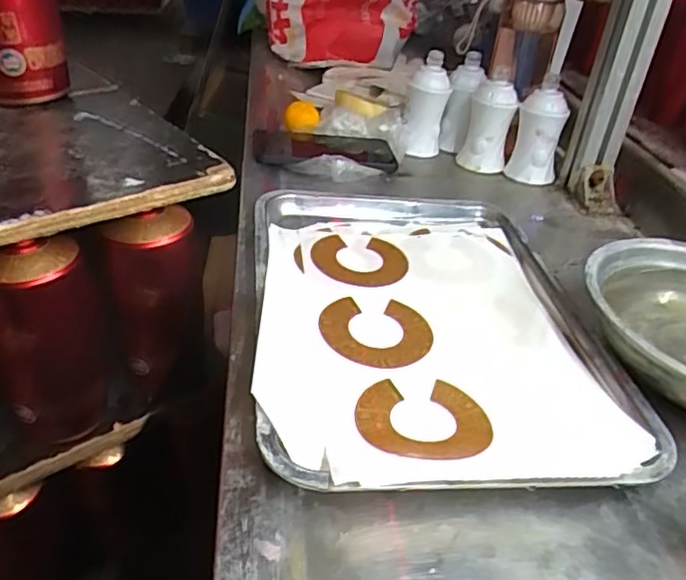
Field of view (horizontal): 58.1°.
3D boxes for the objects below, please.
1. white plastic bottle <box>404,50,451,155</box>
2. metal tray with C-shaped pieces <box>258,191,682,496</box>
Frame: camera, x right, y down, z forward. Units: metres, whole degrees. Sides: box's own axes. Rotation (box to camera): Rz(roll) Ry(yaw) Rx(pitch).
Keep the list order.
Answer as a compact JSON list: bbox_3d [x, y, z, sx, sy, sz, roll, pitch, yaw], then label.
[{"bbox_3d":[0.103,-0.225,0.749,0.046,0.108,0.040,6,35,4],"label":"white plastic bottle"},{"bbox_3d":[0.062,0.008,0.477,0.250,0.030,0.341,-1,35,-6],"label":"metal tray with C-shaped pieces"}]

